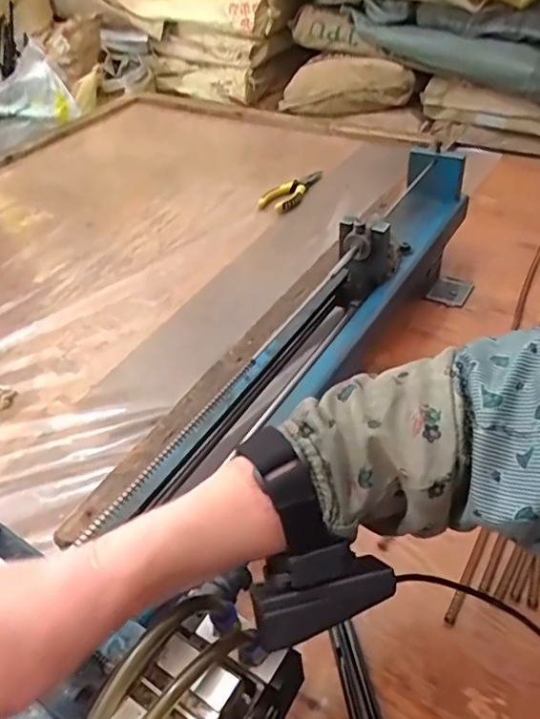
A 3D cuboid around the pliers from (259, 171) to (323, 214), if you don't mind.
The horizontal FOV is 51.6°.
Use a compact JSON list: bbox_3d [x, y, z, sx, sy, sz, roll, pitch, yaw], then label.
[{"bbox_3d":[0.052,-0.297,0.979,0.054,0.031,0.166,27,51,30],"label":"pliers"}]

